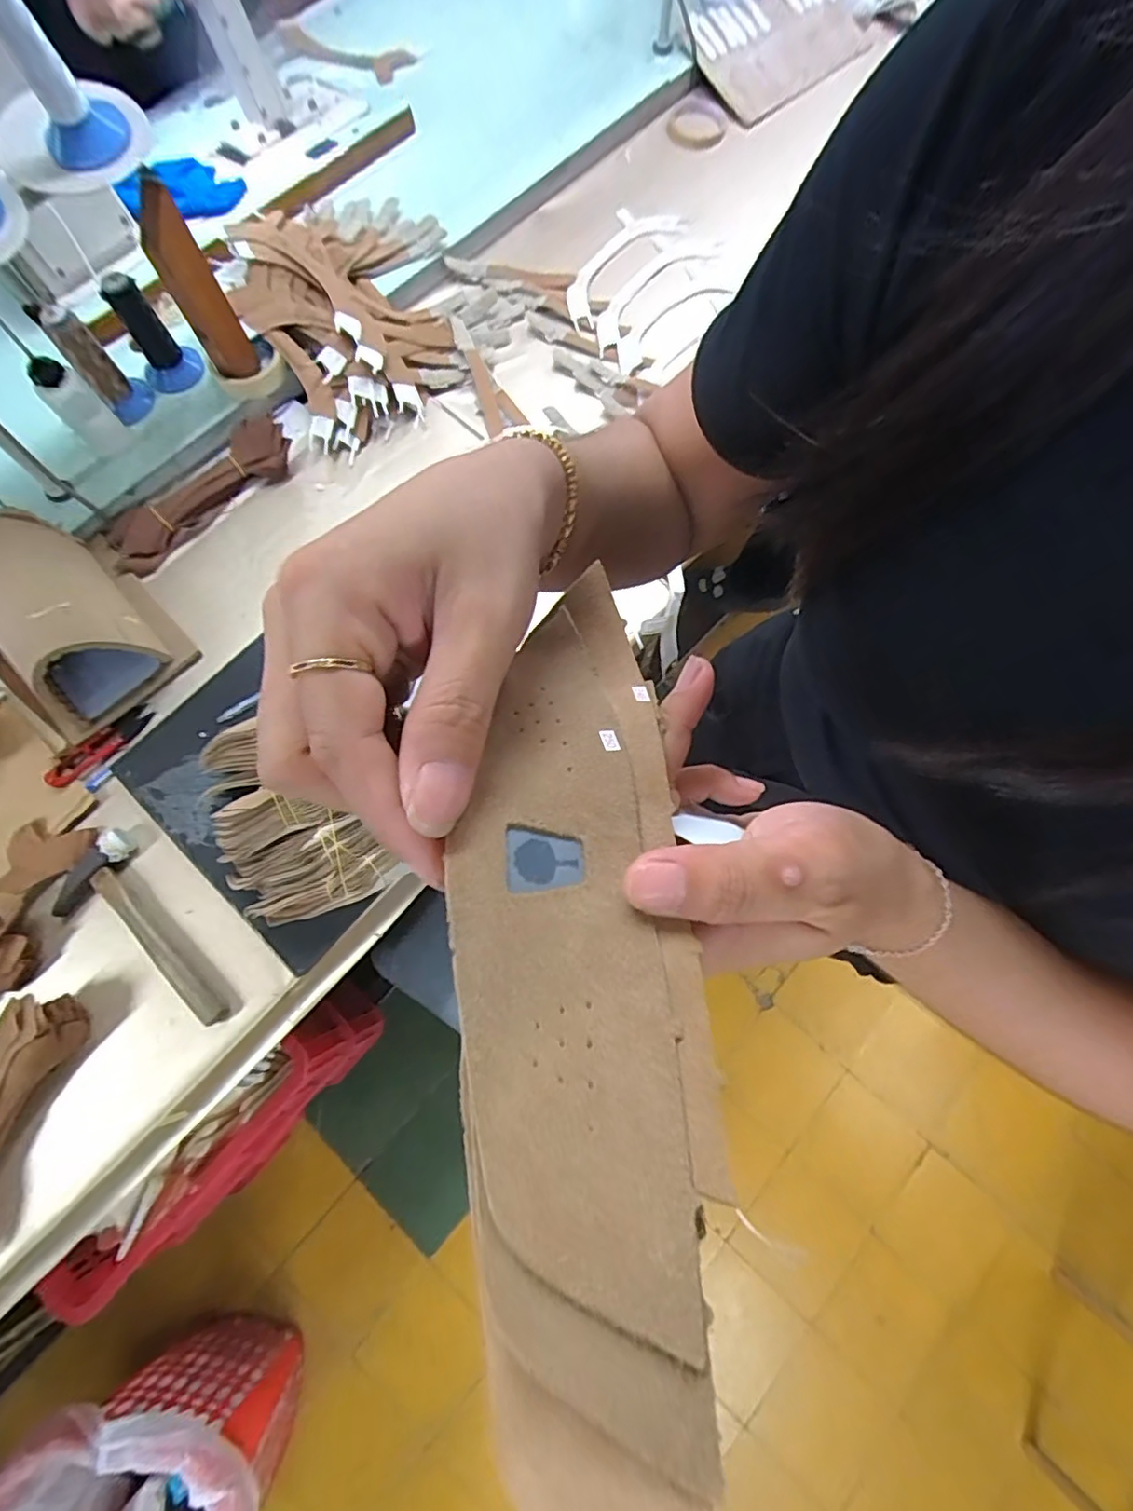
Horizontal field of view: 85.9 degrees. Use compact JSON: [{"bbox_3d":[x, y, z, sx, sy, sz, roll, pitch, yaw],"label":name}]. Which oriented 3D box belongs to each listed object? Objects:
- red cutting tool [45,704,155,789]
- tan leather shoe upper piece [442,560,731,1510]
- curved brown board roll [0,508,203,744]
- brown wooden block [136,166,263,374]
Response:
[{"bbox_3d":[-0.498,-0.012,0.650,0.115,0.009,0.038,-40,80,-13],"label":"red cutting tool"},{"bbox_3d":[0.003,0.035,0.155,0.057,0.023,0.217,-1,55,0],"label":"tan leather shoe upper piece"},{"bbox_3d":[-0.530,-0.151,0.632,0.149,0.122,0.210,-42,81,-13],"label":"curved brown board roll"},{"bbox_3d":[-0.403,-0.506,0.666,0.056,0.207,0.042,-27,78,-10],"label":"brown wooden block"}]

